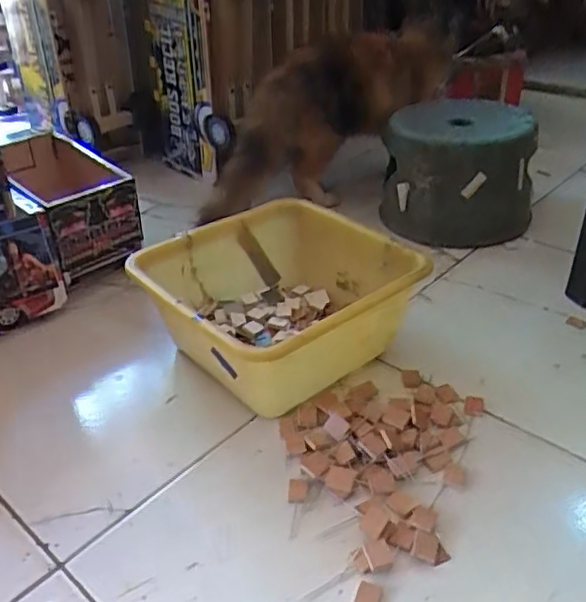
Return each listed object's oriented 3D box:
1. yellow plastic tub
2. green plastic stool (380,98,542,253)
[{"bbox_3d":[-0.019,0.002,0.758,0.261,0.127,0.274,-28,41,-32],"label":"yellow plastic tub"},{"bbox_3d":[0.261,-0.206,1.010,0.227,0.166,0.202,5,35,11],"label":"green plastic stool"}]

